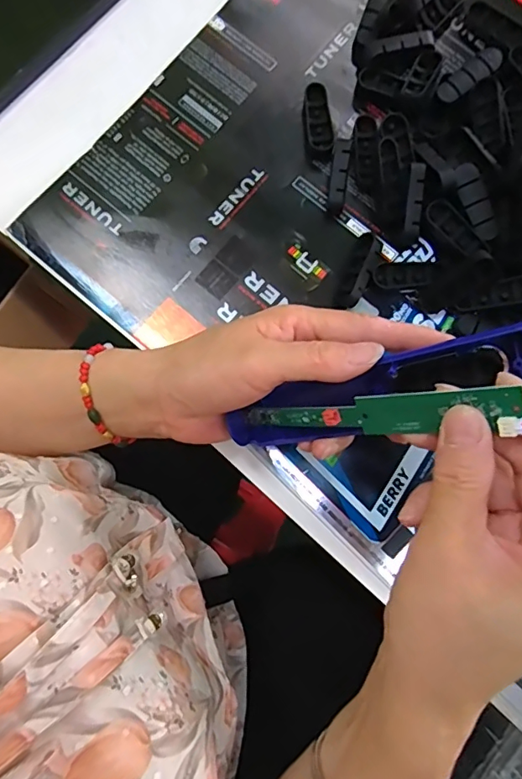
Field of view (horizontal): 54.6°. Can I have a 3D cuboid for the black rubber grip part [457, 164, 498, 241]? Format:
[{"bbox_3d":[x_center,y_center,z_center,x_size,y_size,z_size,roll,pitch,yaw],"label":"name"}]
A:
[{"bbox_3d":[0.133,-0.115,0.312,0.015,0.010,0.047,-22,85,-3],"label":"black rubber grip part"}]

